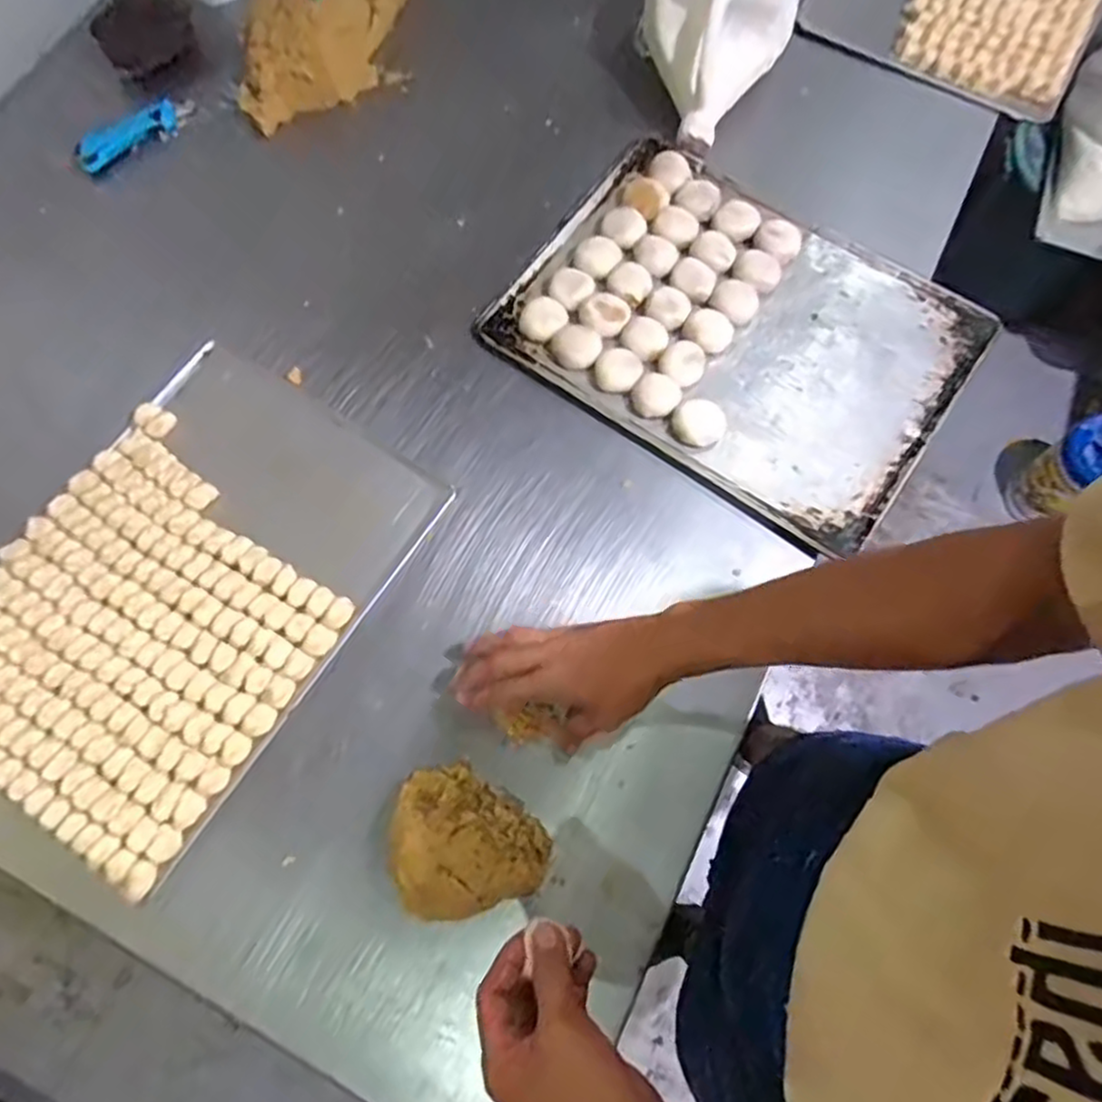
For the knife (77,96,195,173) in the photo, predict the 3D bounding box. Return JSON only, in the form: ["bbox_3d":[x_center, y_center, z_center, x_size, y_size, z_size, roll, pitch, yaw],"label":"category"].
[{"bbox_3d":[-0.513,-0.519,0.870,0.156,0.021,0.037,-36,75,-11],"label":"knife"}]

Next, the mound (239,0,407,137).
[{"bbox_3d":[-0.301,-0.669,0.883,0.181,0.084,0.303,17,72,6],"label":"mound"}]

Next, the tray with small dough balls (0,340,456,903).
[{"bbox_3d":[-0.363,0.033,0.693,0.333,0.027,0.452,32,74,11],"label":"tray with small dough balls"}]

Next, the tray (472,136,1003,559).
[{"bbox_3d":[0.206,-0.254,0.770,0.465,0.030,0.356,35,74,11],"label":"tray"}]

